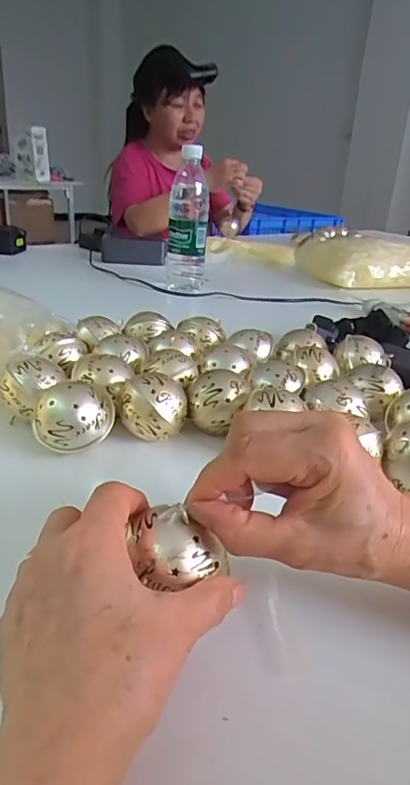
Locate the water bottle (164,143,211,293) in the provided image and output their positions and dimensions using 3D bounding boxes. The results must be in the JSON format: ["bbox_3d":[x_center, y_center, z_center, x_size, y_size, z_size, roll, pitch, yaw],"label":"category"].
[{"bbox_3d":[-0.032,-0.287,0.856,0.069,0.214,0.061,-2,22,-4],"label":"water bottle"}]

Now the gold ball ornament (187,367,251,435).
[{"bbox_3d":[0.012,0.005,0.436,0.050,0.042,0.048,1,22,2],"label":"gold ball ornament"}]

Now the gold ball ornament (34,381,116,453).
[{"bbox_3d":[-0.099,0.021,0.396,0.055,0.052,0.049,6,23,15],"label":"gold ball ornament"}]

